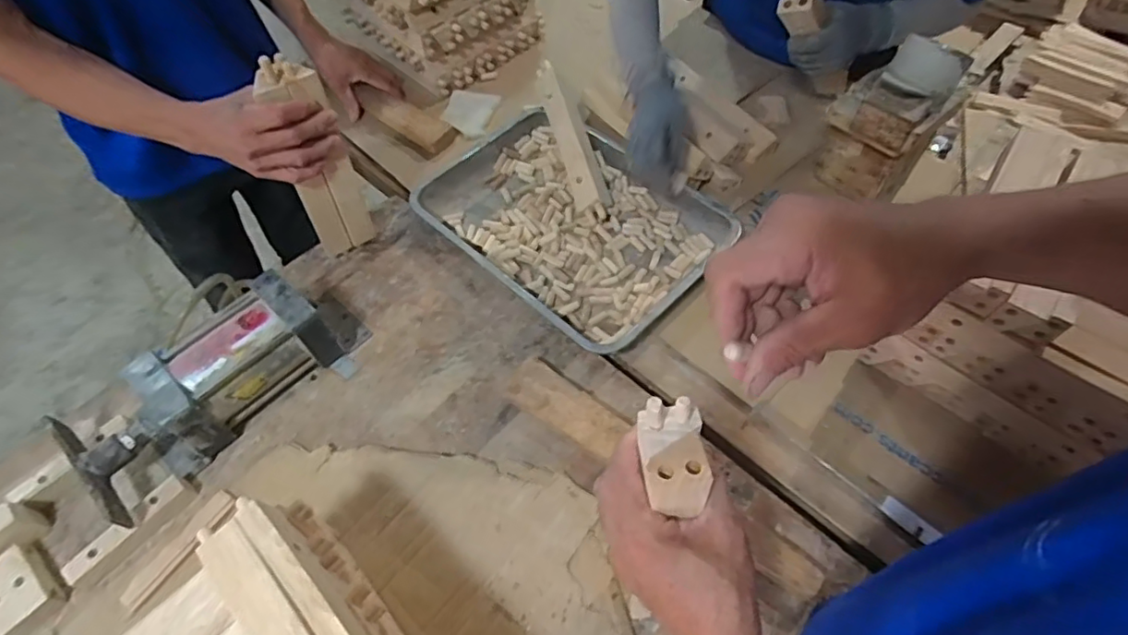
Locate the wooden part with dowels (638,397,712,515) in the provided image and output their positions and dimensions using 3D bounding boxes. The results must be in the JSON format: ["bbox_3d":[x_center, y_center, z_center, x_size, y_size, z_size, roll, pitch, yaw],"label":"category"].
[{"bbox_3d":[0.070,0.086,0.375,0.040,0.050,0.062,-4,56,-2],"label":"wooden part with dowels"}]

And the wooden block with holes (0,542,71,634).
[{"bbox_3d":[-0.535,0.267,0.573,0.076,0.029,0.055,38,66,23],"label":"wooden block with holes"}]

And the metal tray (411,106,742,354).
[{"bbox_3d":[0.007,-0.139,0.821,0.396,0.043,0.295,39,66,23],"label":"metal tray"}]

